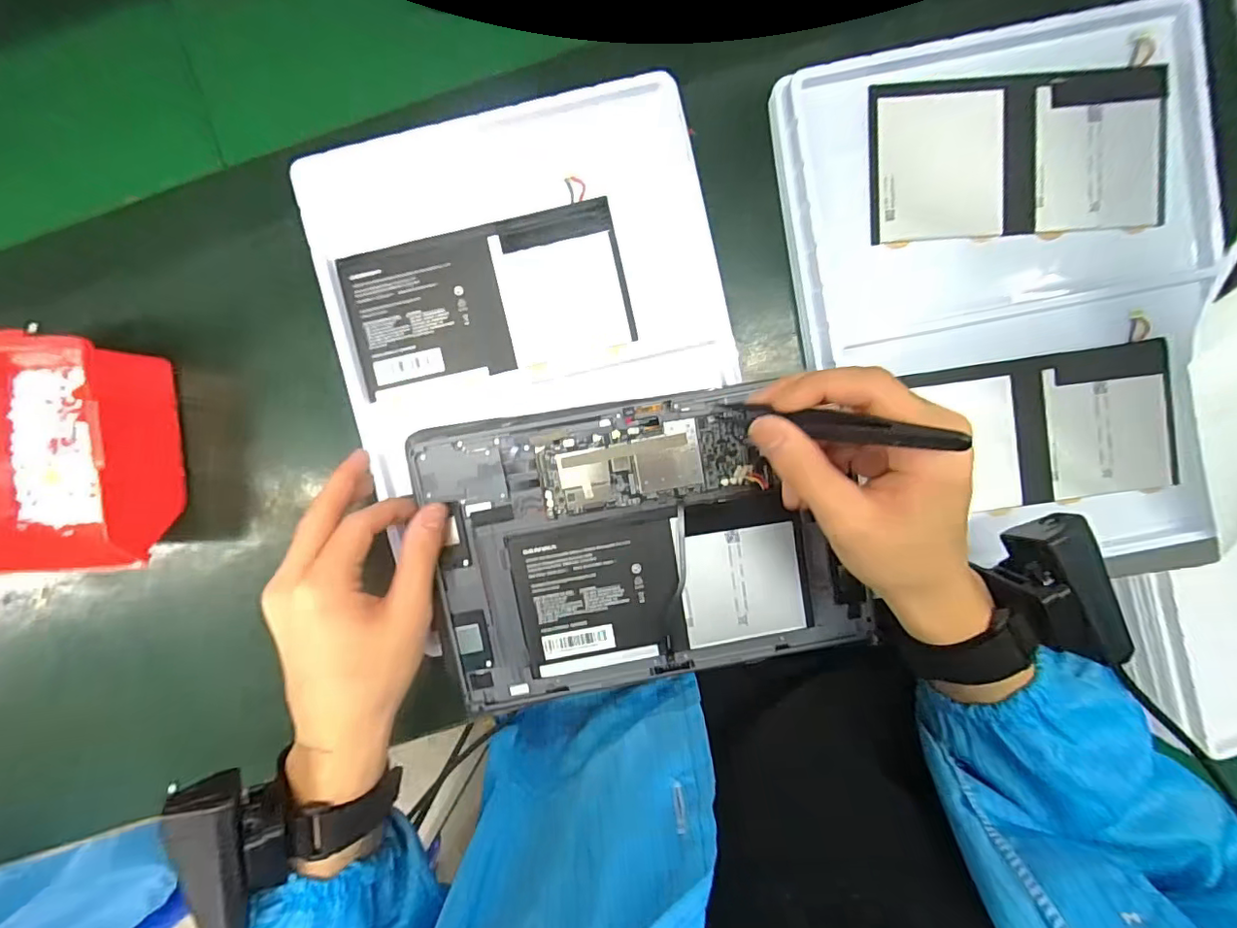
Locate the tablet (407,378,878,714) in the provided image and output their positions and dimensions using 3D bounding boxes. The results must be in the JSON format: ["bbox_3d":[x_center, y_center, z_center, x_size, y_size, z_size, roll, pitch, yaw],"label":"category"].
[{"bbox_3d":[0.014,0.048,0.333,0.240,0.005,0.171,-11,98,-1],"label":"tablet"}]

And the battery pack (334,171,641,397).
[{"bbox_3d":[-0.083,-0.104,0.351,0.171,0.004,0.091,-12,94,1],"label":"battery pack"}]

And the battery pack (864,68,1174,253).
[{"bbox_3d":[0.239,-0.183,0.328,0.173,0.013,0.091,-5,94,4],"label":"battery pack"}]

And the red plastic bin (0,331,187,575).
[{"bbox_3d":[-0.342,-0.003,0.331,0.125,0.056,0.134,2,96,0],"label":"red plastic bin"}]

